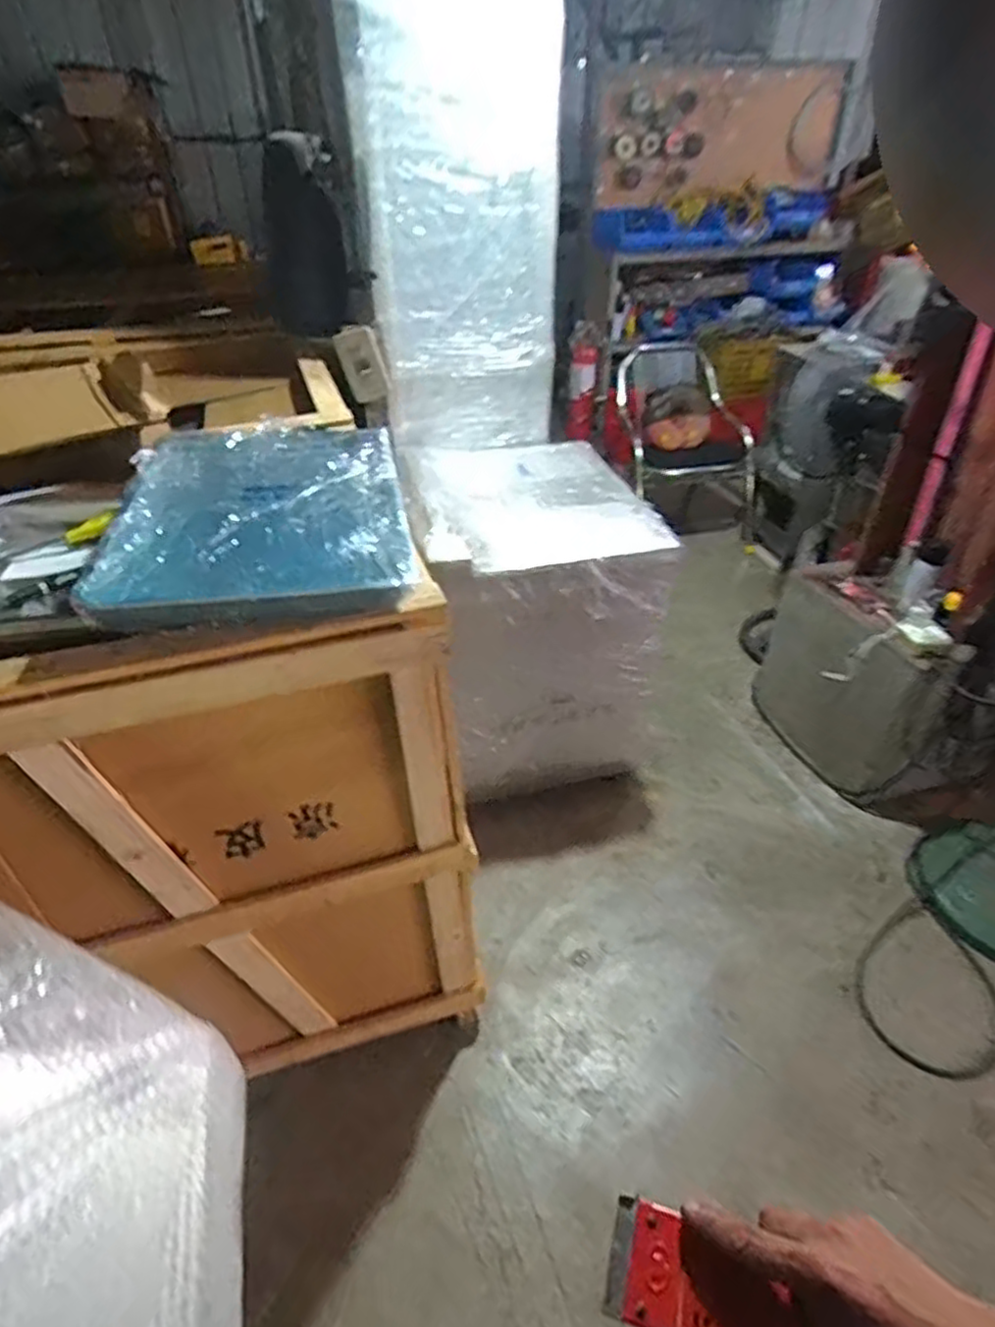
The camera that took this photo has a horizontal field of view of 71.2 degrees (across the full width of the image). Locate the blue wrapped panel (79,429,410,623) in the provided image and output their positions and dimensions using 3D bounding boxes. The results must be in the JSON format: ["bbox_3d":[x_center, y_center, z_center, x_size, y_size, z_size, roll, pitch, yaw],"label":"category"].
[{"bbox_3d":[-0.337,-0.228,1.017,0.391,0.057,0.539,-7,38,-7],"label":"blue wrapped panel"}]

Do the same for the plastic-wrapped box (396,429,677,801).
[{"bbox_3d":[0.084,-0.163,1.987,0.581,0.819,0.738,-7,38,-7],"label":"plastic-wrapped box"}]

